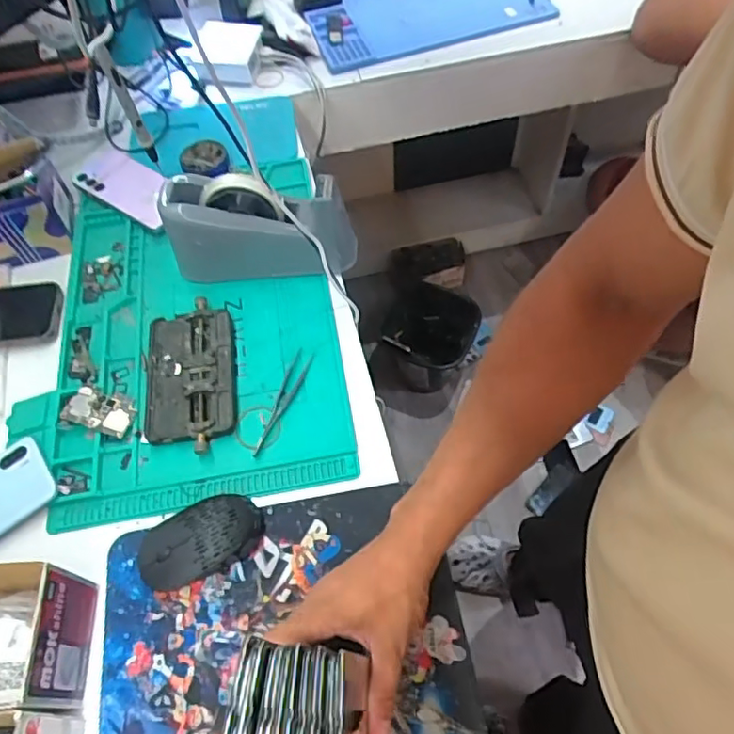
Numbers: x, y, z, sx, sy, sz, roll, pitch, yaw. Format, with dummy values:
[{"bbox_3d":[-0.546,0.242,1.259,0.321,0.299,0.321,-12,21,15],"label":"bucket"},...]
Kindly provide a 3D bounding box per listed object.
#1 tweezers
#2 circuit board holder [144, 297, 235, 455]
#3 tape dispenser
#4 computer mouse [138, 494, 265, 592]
[{"bbox_3d":[-0.084,0.034,0.603,0.019,0.005,0.126,13,61,11],"label":"tweezers"},{"bbox_3d":[-0.187,0.008,0.617,0.093,0.019,0.171,-11,59,-3],"label":"circuit board holder"},{"bbox_3d":[-0.117,-0.155,0.658,0.206,0.107,0.071,2,59,5],"label":"tape dispenser"},{"bbox_3d":[-0.147,0.154,0.522,0.110,0.032,0.059,-24,61,-11],"label":"computer mouse"}]

